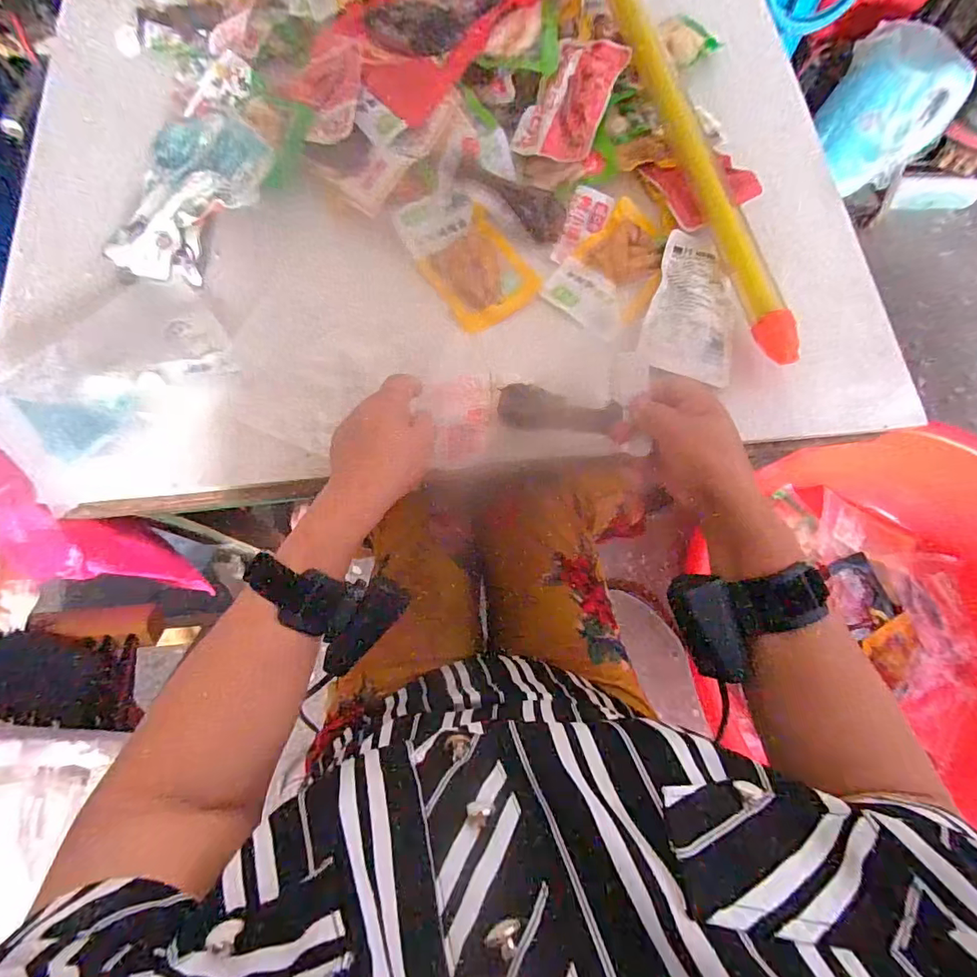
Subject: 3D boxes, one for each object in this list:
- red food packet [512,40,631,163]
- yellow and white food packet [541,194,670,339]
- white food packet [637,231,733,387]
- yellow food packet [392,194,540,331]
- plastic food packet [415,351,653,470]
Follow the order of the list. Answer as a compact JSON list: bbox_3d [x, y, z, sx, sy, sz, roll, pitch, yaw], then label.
[{"bbox_3d":[0.078,-0.370,0.466,0.074,0.007,0.129,21,84,15],"label":"red food packet"},{"bbox_3d":[0.116,-0.200,0.449,0.080,0.015,0.124,37,76,8],"label":"yellow and white food packet"},{"bbox_3d":[0.183,-0.161,0.431,0.078,0.018,0.132,15,74,2],"label":"white food packet"},{"bbox_3d":[-0.020,-0.212,0.443,0.083,0.016,0.137,-35,78,-11],"label":"yellow food packet"},{"bbox_3d":[0.036,-0.060,0.391,0.171,0.013,0.076,-3,88,14],"label":"plastic food packet"}]

